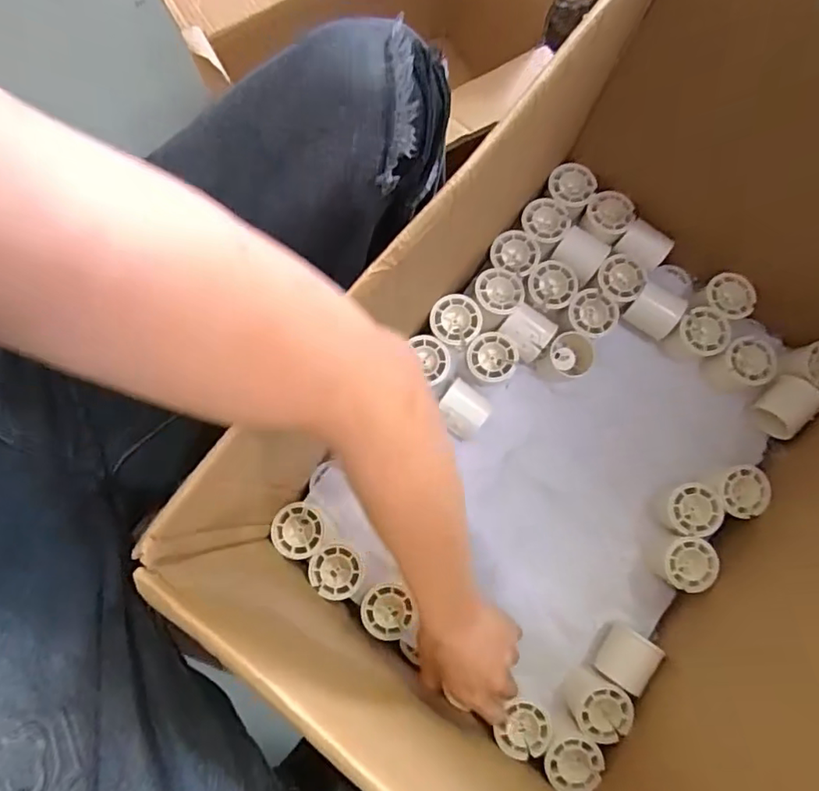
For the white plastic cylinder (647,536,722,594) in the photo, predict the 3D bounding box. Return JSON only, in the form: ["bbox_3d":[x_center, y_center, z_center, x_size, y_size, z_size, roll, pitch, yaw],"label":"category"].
[{"bbox_3d":[0.295,0.180,0.604,0.051,0.045,0.053,-11,79,-4],"label":"white plastic cylinder"}]

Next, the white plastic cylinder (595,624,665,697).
[{"bbox_3d":[0.223,0.271,0.580,0.052,0.049,0.054,32,79,5],"label":"white plastic cylinder"}]

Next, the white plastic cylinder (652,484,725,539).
[{"bbox_3d":[0.303,0.125,0.614,0.053,0.051,0.057,-6,78,-2],"label":"white plastic cylinder"}]

